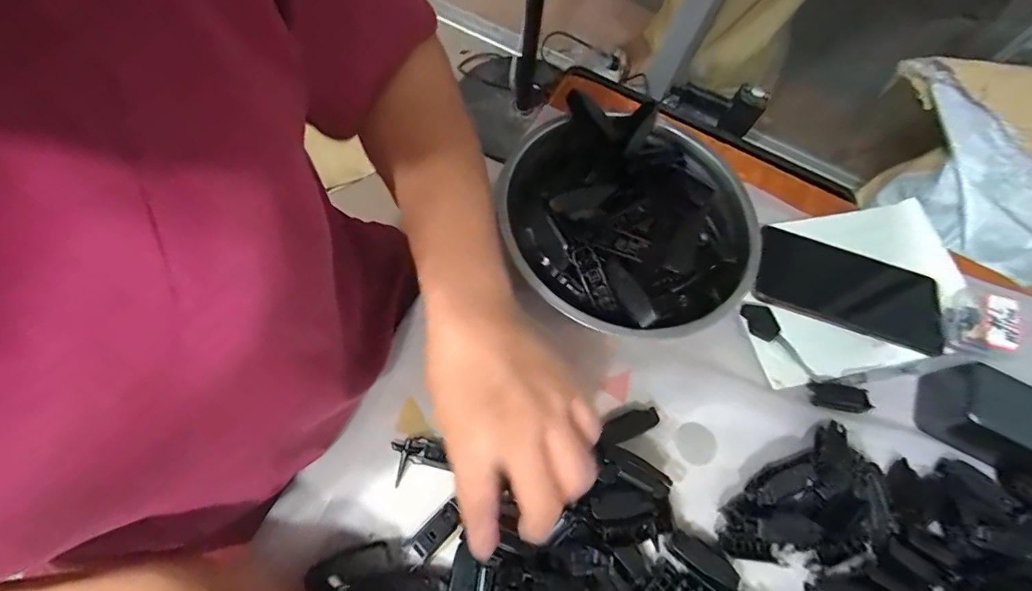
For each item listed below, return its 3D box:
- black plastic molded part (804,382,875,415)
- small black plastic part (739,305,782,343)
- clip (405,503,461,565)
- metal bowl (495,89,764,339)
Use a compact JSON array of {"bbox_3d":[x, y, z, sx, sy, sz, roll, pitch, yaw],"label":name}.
[{"bbox_3d":[0.257,0.081,0.372,0.044,0.007,0.022,12,65,-3],"label":"black plastic molded part"},{"bbox_3d":[0.209,0.022,0.396,0.026,0.005,0.034,-15,69,-14],"label":"small black plastic part"},{"bbox_3d":[-0.054,0.156,0.304,0.042,0.007,0.015,-45,71,-7],"label":"clip"},{"bbox_3d":[0.086,-0.056,0.377,0.191,0.069,0.197,3,66,-7],"label":"metal bowl"}]

